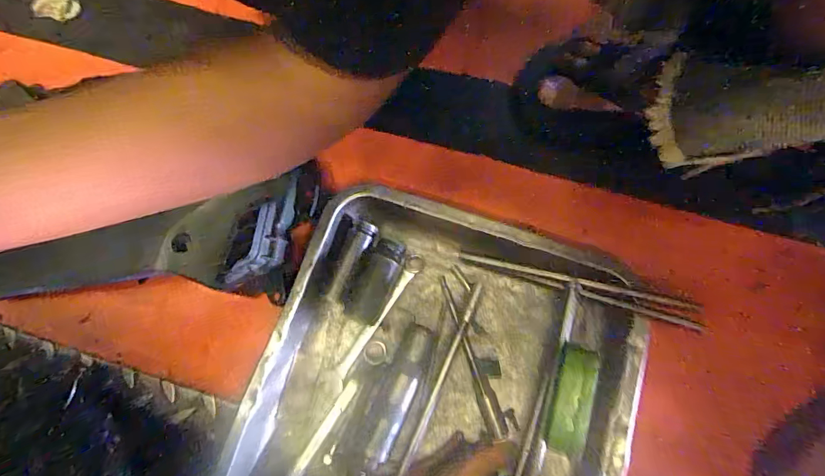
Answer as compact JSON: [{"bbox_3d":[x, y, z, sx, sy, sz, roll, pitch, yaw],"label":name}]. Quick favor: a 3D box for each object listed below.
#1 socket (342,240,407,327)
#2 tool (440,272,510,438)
[{"bbox_3d":[-0.035,0.040,0.387,0.036,0.026,0.077,23,79,8],"label":"socket"},{"bbox_3d":[0.053,0.106,0.377,0.015,0.008,0.145,-19,77,-2],"label":"tool"}]

